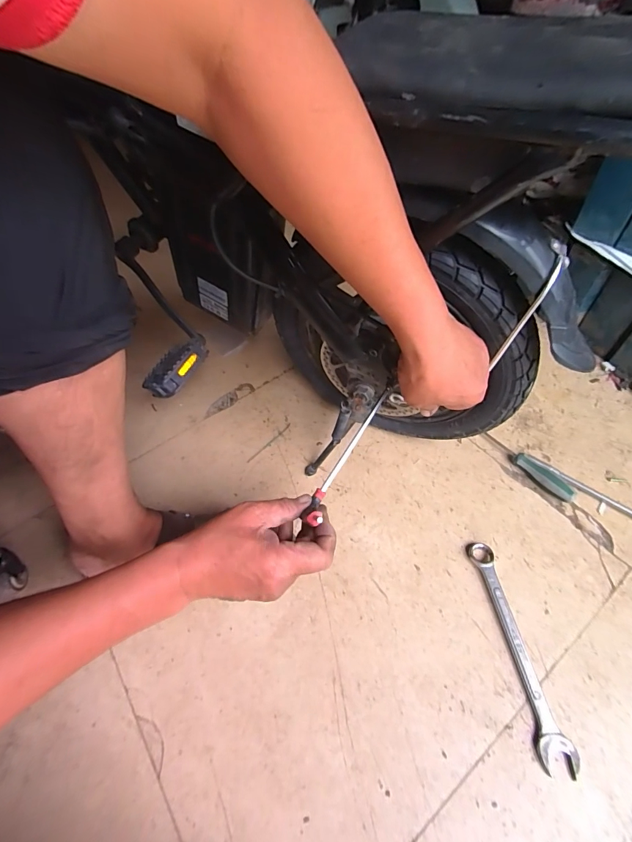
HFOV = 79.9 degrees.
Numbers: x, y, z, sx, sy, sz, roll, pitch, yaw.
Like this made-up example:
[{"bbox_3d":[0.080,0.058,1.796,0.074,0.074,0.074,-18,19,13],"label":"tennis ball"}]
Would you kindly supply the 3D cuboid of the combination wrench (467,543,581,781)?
[{"bbox_3d":[0.240,0.268,0.457,0.034,0.013,0.237,-8,54,-2],"label":"combination wrench"}]

